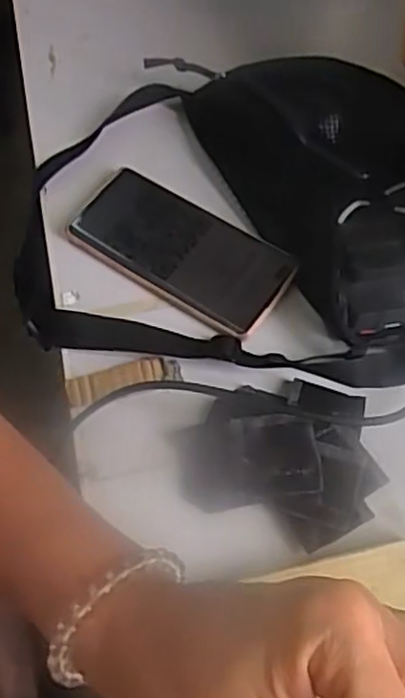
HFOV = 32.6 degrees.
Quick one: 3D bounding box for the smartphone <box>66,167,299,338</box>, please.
[{"bbox_3d":[-0.018,-0.076,0.501,0.166,0.013,0.075,33,67,16],"label":"smartphone"}]

